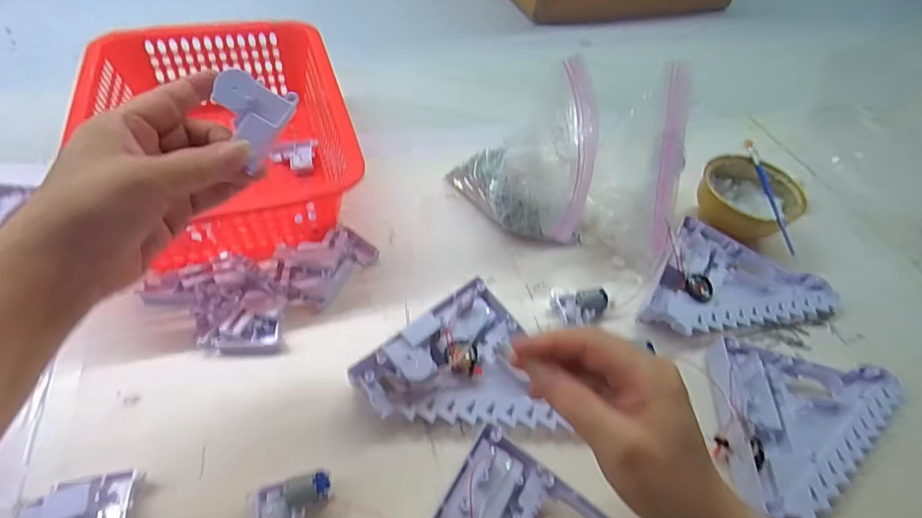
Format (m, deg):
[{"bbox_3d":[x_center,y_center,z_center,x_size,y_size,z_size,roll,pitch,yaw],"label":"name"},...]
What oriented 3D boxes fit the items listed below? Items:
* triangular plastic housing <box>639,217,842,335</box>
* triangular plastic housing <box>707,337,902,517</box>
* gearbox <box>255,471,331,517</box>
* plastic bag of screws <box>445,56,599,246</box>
[{"bbox_3d":[0.261,0.036,0.434,0.157,0.023,0.130,25,53,14],"label":"triangular plastic housing"},{"bbox_3d":[0.273,0.130,0.353,0.156,0.023,0.133,9,51,1],"label":"triangular plastic housing"},{"bbox_3d":[-0.106,0.161,0.302,0.046,0.020,0.035,-9,53,-13],"label":"gearbox"},{"bbox_3d":[0.058,-0.093,0.454,0.122,0.142,0.116,1,50,-5],"label":"plastic bag of screws"}]

